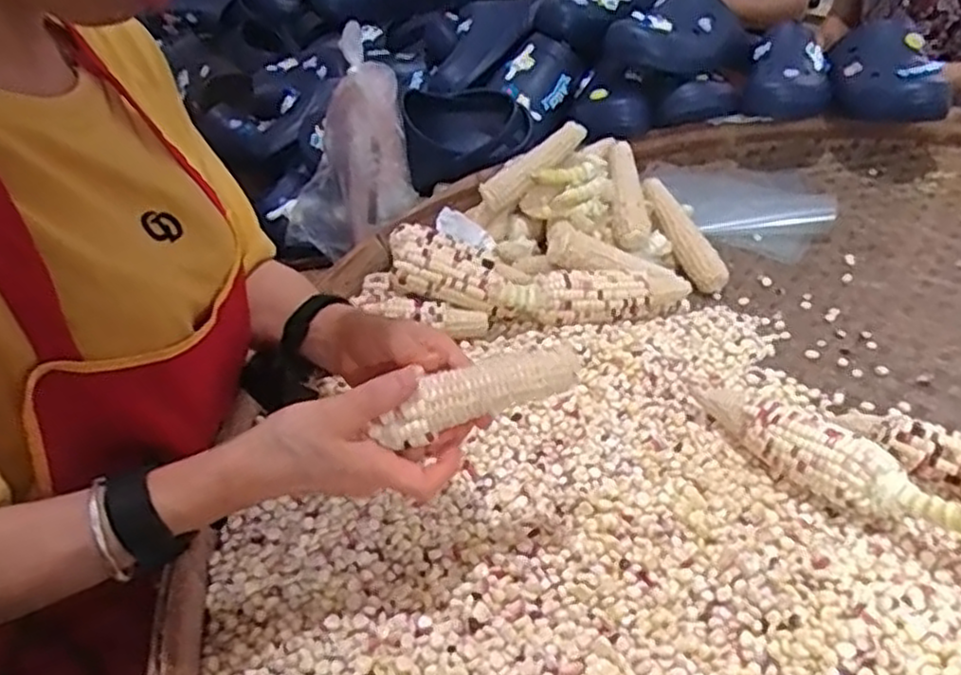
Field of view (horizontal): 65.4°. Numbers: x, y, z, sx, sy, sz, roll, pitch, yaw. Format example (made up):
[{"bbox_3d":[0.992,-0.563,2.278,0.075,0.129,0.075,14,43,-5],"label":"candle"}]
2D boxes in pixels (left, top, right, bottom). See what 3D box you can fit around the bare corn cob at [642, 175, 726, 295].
[{"bbox_3d":[0.230,-0.120,0.859,0.039,0.027,0.157,-14,60,-16],"label":"bare corn cob"}]

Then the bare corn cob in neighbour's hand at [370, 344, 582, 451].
[{"bbox_3d":[-0.001,0.034,0.458,0.123,0.033,0.030,-21,37,-3],"label":"bare corn cob in neighbour's hand"}]

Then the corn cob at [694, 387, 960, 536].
[{"bbox_3d":[0.249,0.089,0.544,0.047,0.051,0.230,-28,42,-31],"label":"corn cob"}]

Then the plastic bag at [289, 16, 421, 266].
[{"bbox_3d":[-0.144,-0.208,0.897,0.138,0.282,0.080,38,46,6],"label":"plastic bag"}]

